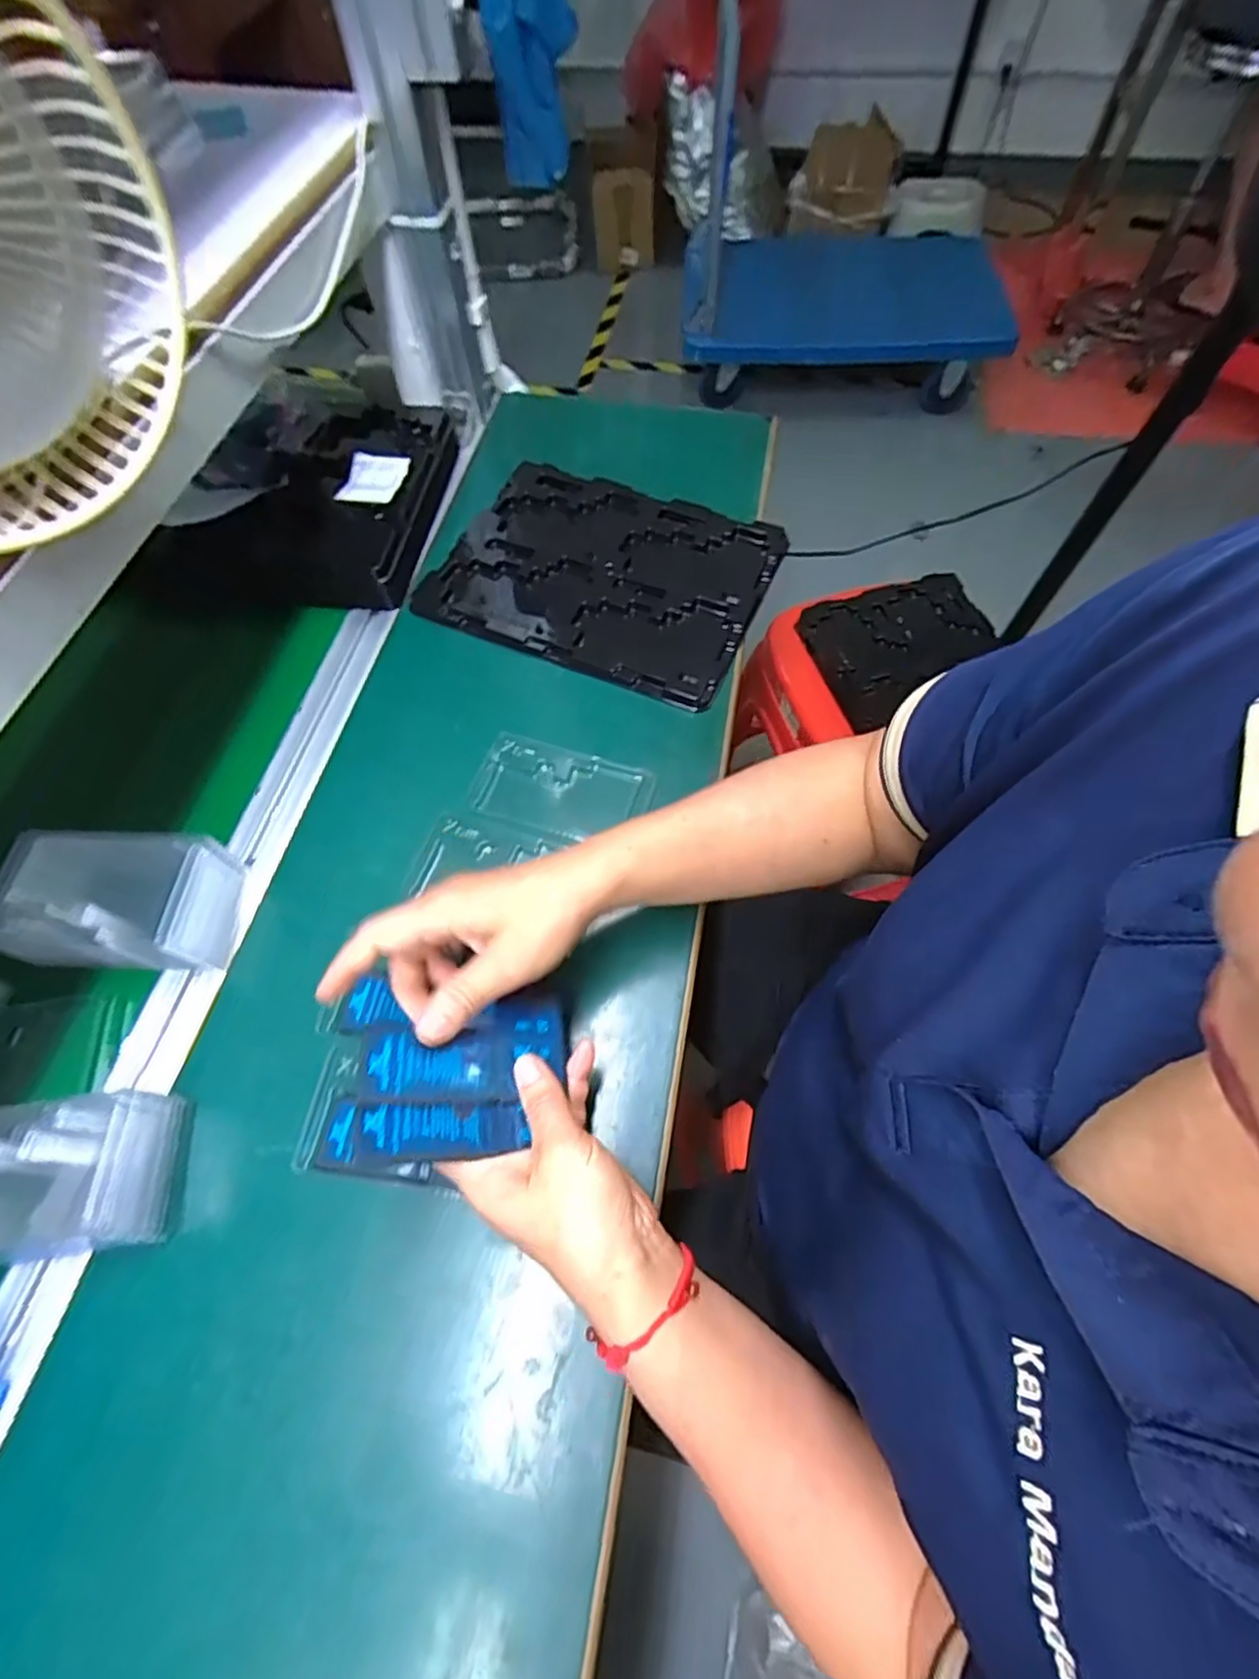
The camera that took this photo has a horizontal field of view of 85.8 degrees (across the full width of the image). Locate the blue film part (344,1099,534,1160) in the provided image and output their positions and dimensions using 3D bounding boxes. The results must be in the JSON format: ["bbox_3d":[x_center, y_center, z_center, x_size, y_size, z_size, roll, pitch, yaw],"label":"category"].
[{"bbox_3d":[-0.089,0.138,0.323,0.078,0.009,0.025,8,62,-22],"label":"blue film part"}]

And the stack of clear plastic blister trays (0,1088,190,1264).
[{"bbox_3d":[-0.318,0.183,0.362,0.136,0.044,0.076,-7,63,-4],"label":"stack of clear plastic blister trays"}]

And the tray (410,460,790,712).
[{"bbox_3d":[-0.023,-0.237,0.601,0.271,0.021,0.210,21,65,12],"label":"tray"}]

